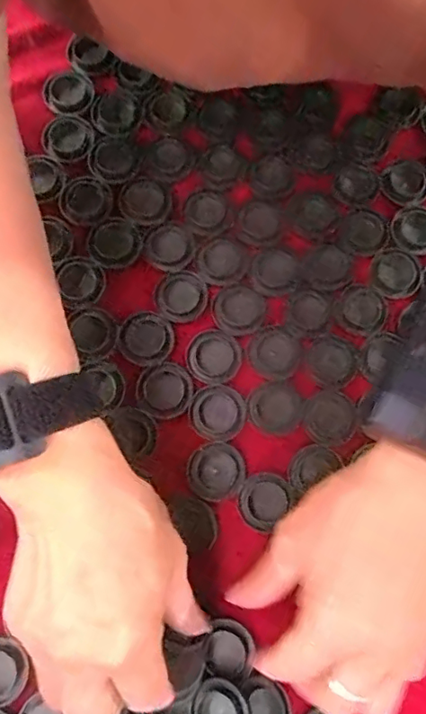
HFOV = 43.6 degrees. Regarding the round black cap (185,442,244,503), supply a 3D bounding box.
[{"bbox_3d":[0.002,0.066,0.308,0.032,0.004,0.032,0,79,-1],"label":"round black cap"}]

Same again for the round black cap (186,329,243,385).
[{"bbox_3d":[0.000,-0.001,0.320,0.031,0.004,0.032,0,79,-1],"label":"round black cap"}]

